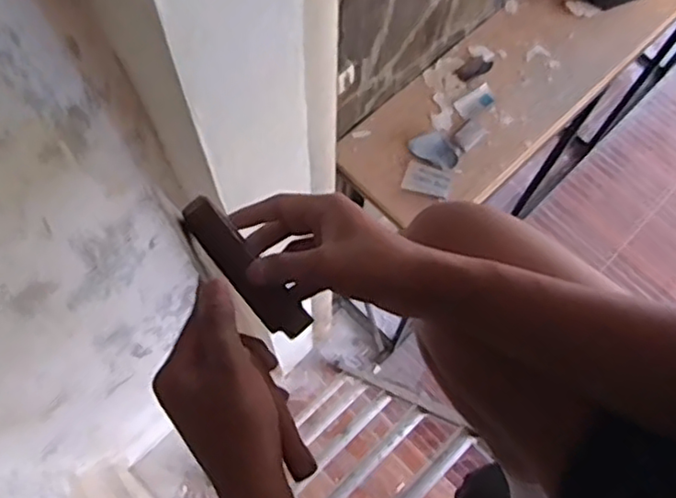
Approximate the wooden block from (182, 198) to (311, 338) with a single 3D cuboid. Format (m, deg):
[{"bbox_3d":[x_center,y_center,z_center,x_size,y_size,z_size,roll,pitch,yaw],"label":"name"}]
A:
[{"bbox_3d":[-0.063,0.014,0.439,0.024,0.036,0.113,-41,100,-14],"label":"wooden block"}]

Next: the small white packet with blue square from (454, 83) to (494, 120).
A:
[{"bbox_3d":[0.309,-0.332,1.446,0.100,0.008,0.051,-35,75,-13],"label":"small white packet with blue square"}]

